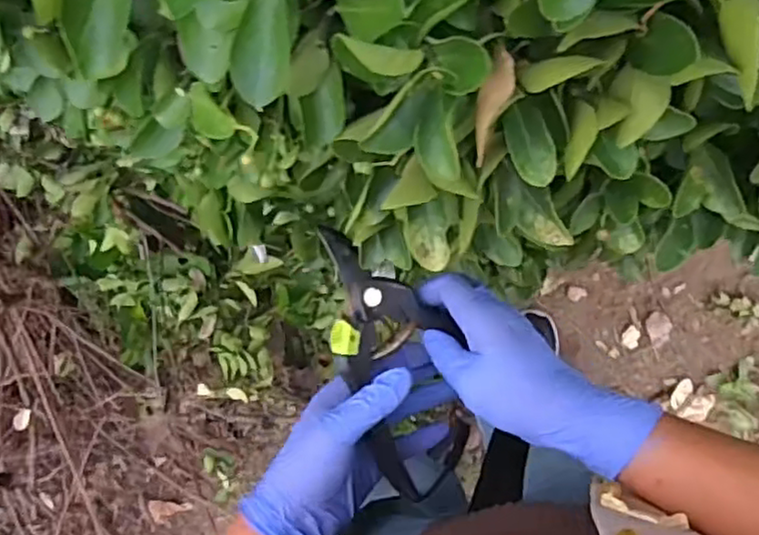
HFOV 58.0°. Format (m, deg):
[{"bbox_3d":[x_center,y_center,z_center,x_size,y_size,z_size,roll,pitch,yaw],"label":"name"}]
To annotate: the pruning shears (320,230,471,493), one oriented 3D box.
[{"bbox_3d":[0.010,0.063,0.452,0.078,0.022,0.191,-27,106,-19],"label":"pruning shears"}]

